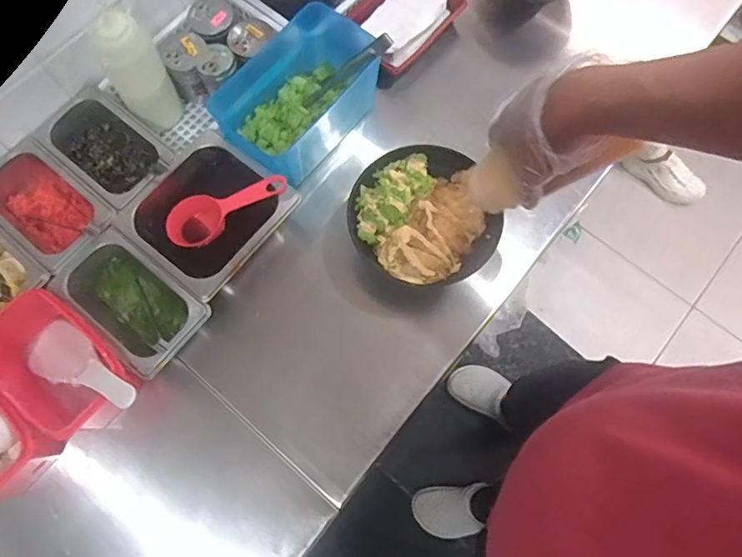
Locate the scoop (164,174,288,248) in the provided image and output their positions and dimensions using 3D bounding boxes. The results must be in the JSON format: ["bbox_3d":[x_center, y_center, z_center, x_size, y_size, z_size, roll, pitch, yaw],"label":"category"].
[{"bbox_3d":[-0.177,-0.088,0.658,0.155,0.045,0.062,-26,73,6],"label":"scoop"}]

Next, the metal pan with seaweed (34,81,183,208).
[{"bbox_3d":[-0.337,-0.163,0.688,0.188,0.076,0.104,38,75,11],"label":"metal pan with seaweed"}]

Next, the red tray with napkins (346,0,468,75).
[{"bbox_3d":[0.043,-0.388,0.787,0.122,0.050,0.160,42,76,12],"label":"red tray with napkins"}]

